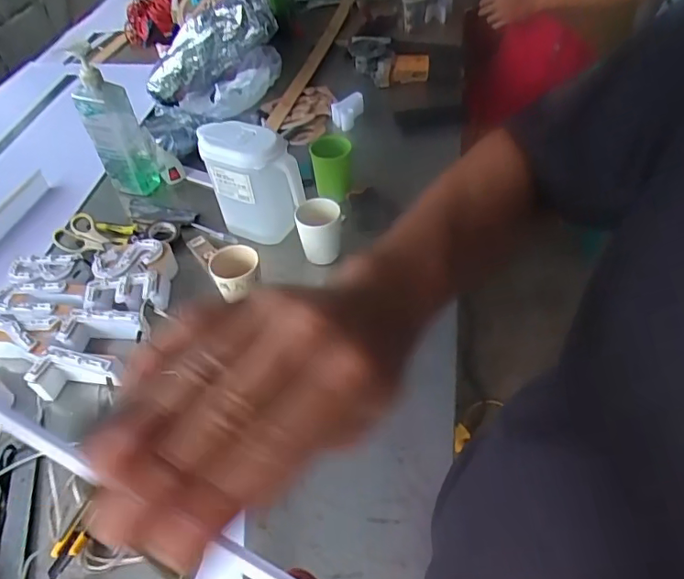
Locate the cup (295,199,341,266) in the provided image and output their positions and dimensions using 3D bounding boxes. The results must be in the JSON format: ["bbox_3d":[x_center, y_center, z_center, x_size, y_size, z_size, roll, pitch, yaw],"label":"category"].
[{"bbox_3d":[-0.037,-0.097,0.874,0.069,0.078,0.072,-2,48,2],"label":"cup"}]

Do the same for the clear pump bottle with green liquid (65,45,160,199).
[{"bbox_3d":[-0.437,-0.313,1.016,0.092,0.279,0.066,-26,52,-19],"label":"clear pump bottle with green liquid"}]

